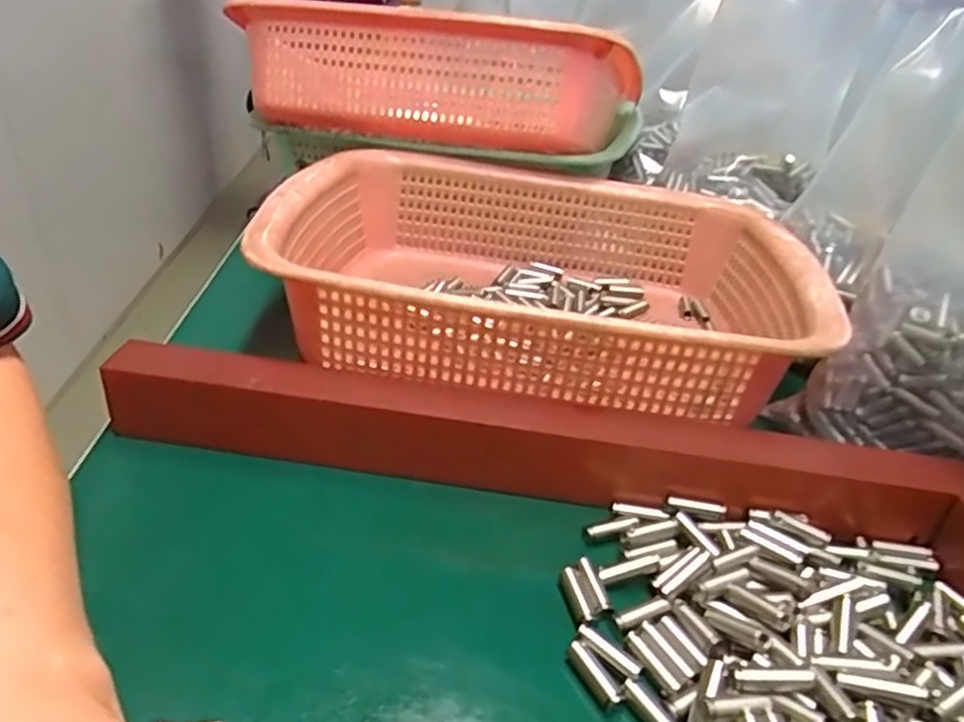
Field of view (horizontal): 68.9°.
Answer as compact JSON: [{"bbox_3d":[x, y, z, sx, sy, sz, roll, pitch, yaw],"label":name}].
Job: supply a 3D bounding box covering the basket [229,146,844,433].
[{"bbox_3d":[0.035,-0.049,0.411,0.284,0.077,0.223,4,32,-1],"label":"basket"}]

